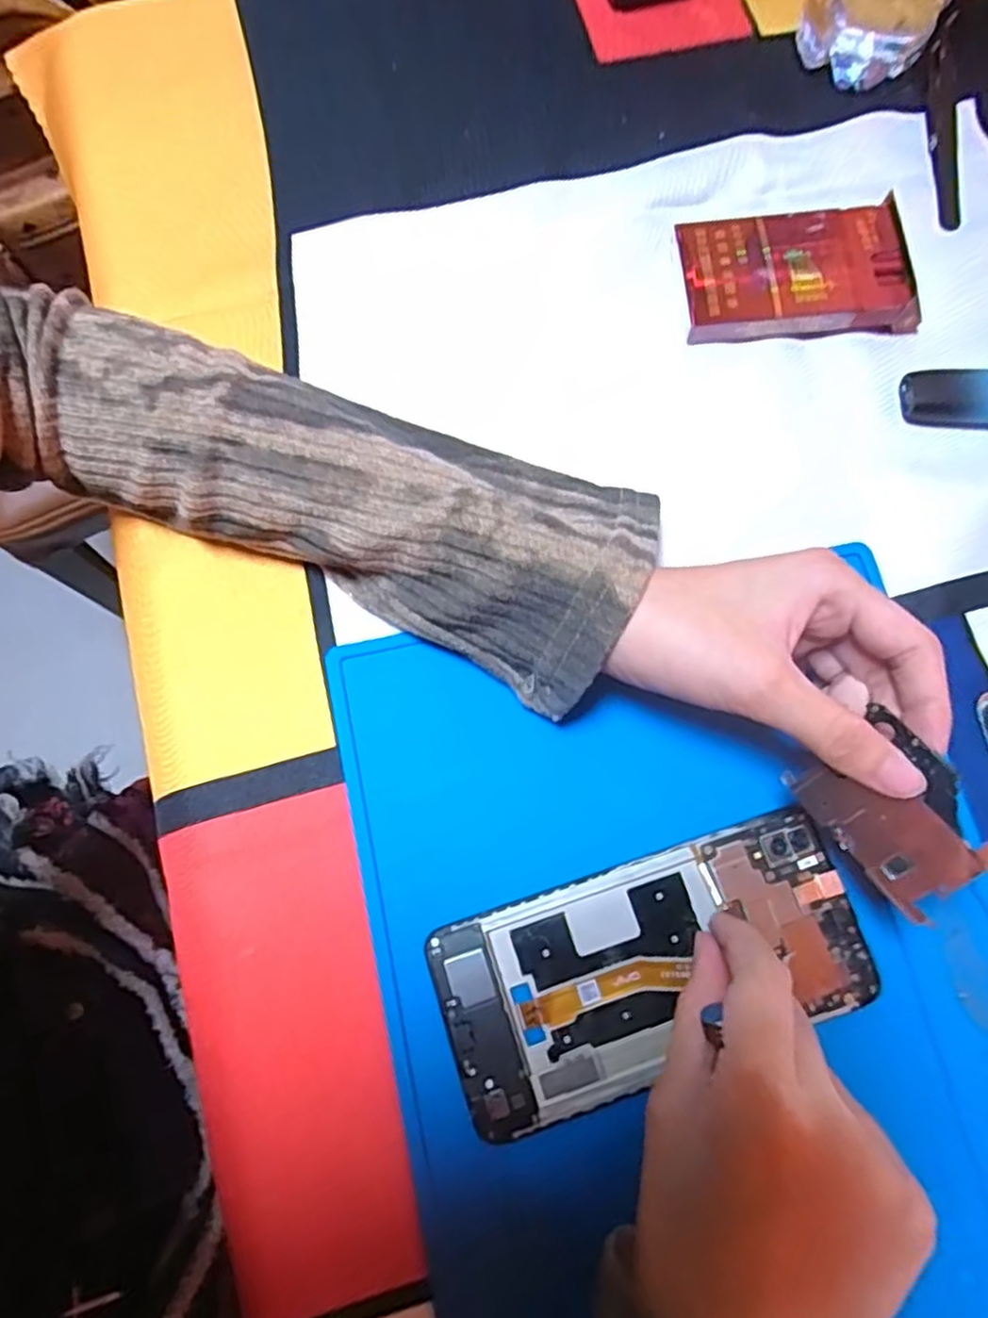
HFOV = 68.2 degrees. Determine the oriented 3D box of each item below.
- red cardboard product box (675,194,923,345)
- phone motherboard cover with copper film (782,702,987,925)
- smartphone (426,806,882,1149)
[{"bbox_3d":[0.136,-0.174,0.330,0.100,0.017,0.057,-4,76,-2],"label":"red cardboard product box"},{"bbox_3d":[0.131,0.052,0.235,0.058,0.004,0.043,51,121,16],"label":"phone motherboard cover with copper film"},{"bbox_3d":[0.057,0.109,0.259,0.148,0.006,0.071,-20,77,-6],"label":"smartphone"}]

